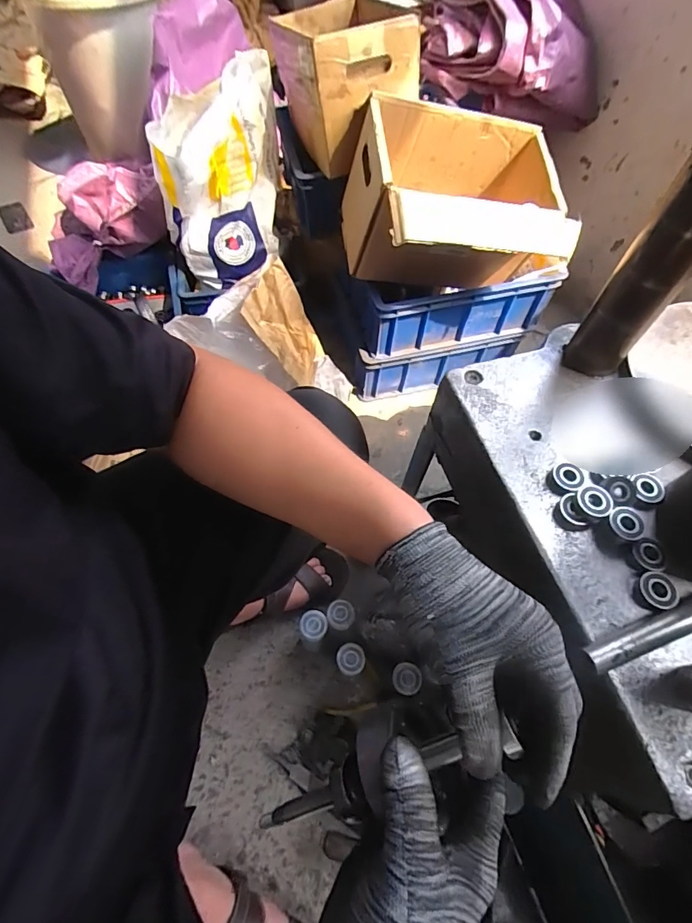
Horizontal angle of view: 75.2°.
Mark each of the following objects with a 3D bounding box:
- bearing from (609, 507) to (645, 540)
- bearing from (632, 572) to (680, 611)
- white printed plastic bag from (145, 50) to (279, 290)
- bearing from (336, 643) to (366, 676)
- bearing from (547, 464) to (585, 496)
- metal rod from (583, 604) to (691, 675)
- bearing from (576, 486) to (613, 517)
[{"bbox_3d":[0.277,0.061,0.443,0.030,0.010,0.032,1,61,-2],"label":"bearing"},{"bbox_3d":[0.290,0.122,0.421,0.032,0.015,0.034,1,61,-2],"label":"bearing"},{"bbox_3d":[-0.243,-0.566,0.932,0.263,0.328,0.151,-24,65,-15],"label":"white printed plastic bag"},{"bbox_3d":[0.008,0.304,0.689,0.044,0.015,0.044,1,61,-2],"label":"bearing"},{"bbox_3d":[0.233,0.018,0.476,0.035,0.013,0.032,1,61,-2],"label":"bearing"},{"bbox_3d":[0.281,0.154,0.401,0.149,0.022,0.026,-16,63,-11],"label":"metal rod"},{"bbox_3d":[0.250,0.040,0.451,0.031,0.009,0.032,1,61,-2],"label":"bearing"}]

